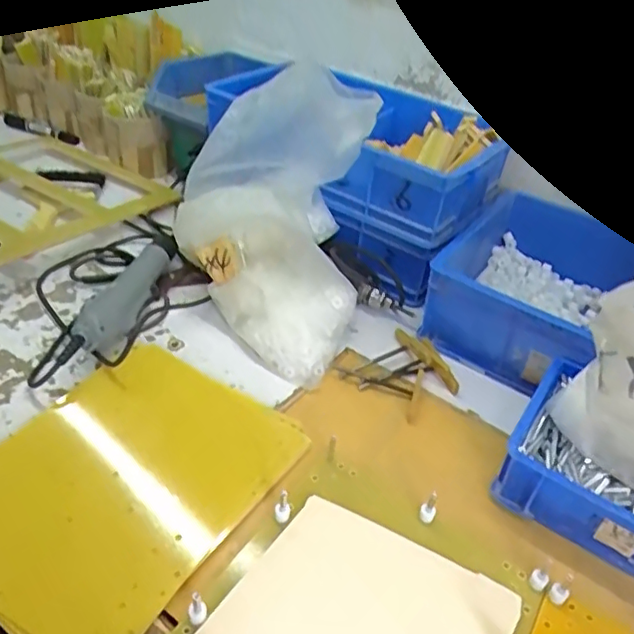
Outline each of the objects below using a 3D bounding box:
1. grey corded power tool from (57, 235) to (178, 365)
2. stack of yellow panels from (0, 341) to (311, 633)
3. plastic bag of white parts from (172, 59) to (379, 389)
[{"bbox_3d":[-0.198,-0.022,0.615,0.043,0.038,0.221,14,40,8],"label":"grey corded power tool"},{"bbox_3d":[-0.152,0.122,0.461,0.198,0.021,0.248,26,43,22],"label":"stack of yellow panels"},{"bbox_3d":[-0.043,-0.102,0.594,0.193,0.218,0.244,-2,40,-11],"label":"plastic bag of white parts"}]

